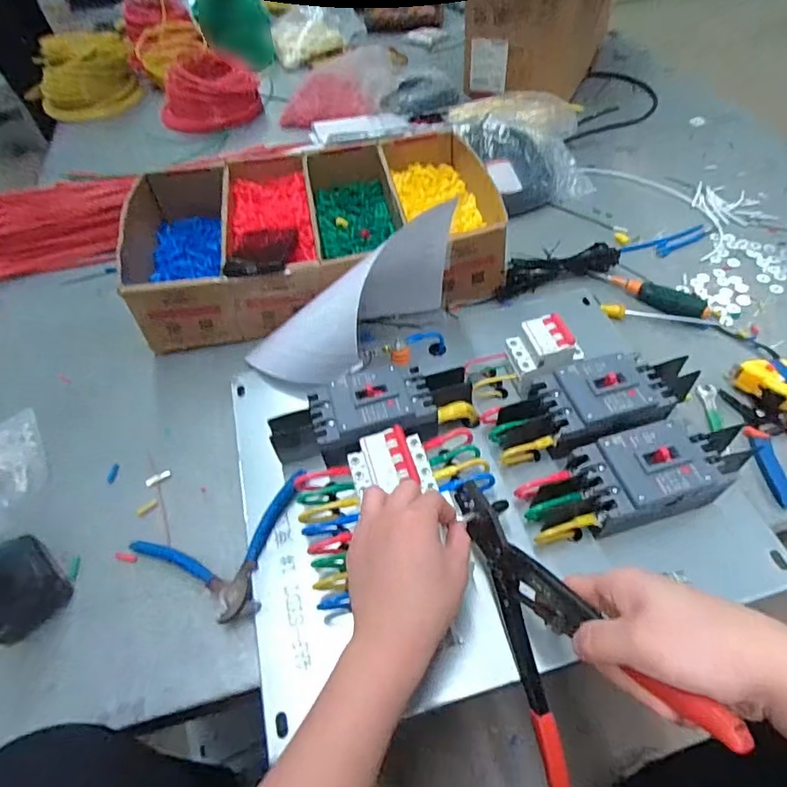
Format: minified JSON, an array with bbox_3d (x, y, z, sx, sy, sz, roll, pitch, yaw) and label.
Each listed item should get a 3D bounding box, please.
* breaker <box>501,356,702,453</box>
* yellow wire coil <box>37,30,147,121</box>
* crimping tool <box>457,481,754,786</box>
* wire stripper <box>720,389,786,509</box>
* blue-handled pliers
[{"bbox_3d":[0.222,0.014,0.560,0.235,0.072,0.087,-16,53,-9],"label":"breaker"},{"bbox_3d":[-0.759,-0.781,1.281,0.238,0.150,0.173,-26,55,-16],"label":"yellow wire coil"},{"bbox_3d":[0.124,0.169,0.405,0.067,0.206,0.241,-14,50,-6],"label":"crimping tool"},{"bbox_3d":[0.450,0.053,0.581,0.107,0.016,0.152,-6,50,0],"label":"wire stripper"},{"bbox_3d":[-0.166,0.161,0.508,0.188,0.030,0.121,-16,53,-9],"label":"blue-handled pliers"}]

